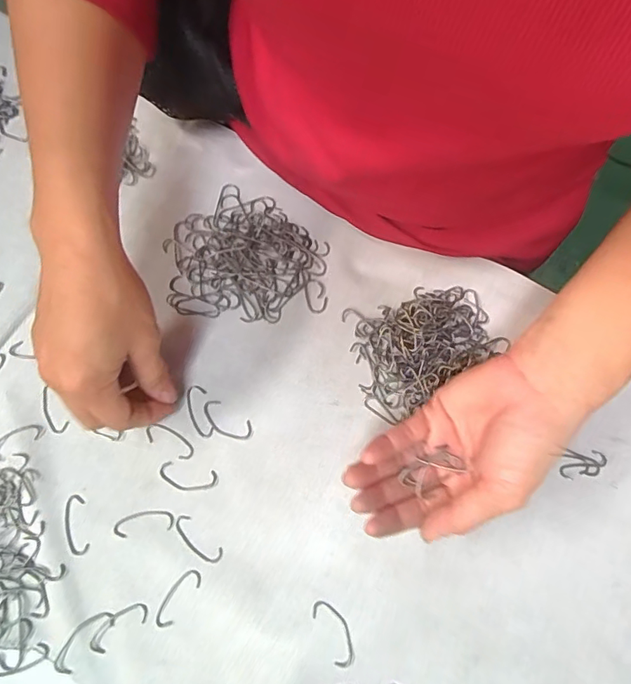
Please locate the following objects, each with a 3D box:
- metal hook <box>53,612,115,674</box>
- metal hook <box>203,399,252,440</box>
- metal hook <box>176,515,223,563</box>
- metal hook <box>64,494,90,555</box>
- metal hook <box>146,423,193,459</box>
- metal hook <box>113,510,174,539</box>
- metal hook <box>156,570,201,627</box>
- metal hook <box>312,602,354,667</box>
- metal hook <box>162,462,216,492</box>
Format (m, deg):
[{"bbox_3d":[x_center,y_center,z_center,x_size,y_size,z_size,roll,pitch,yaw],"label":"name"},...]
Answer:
[{"bbox_3d":[-0.143,0.181,0.291,0.014,0.004,0.042,34,76,10],"label":"metal hook"},{"bbox_3d":[-0.062,0.055,0.329,0.038,0.004,0.018,31,75,9],"label":"metal hook"},{"bbox_3d":[-0.076,0.127,0.307,0.037,0.004,0.012,41,77,11],"label":"metal hook"},{"bbox_3d":[-0.156,0.119,0.309,0.014,0.004,0.037,-14,73,-4],"label":"metal hook"},{"bbox_3d":[-0.100,0.067,0.326,0.036,0.004,0.014,26,75,8],"label":"metal hook"},{"bbox_3d":[-0.112,0.118,0.311,0.038,0.004,0.014,-10,73,-3],"label":"metal hook"},{"bbox_3d":[-0.086,0.159,0.296,0.013,0.004,0.037,35,76,10],"label":"metal hook"},{"bbox_3d":[0.012,0.176,0.289,0.016,0.004,0.039,-27,75,-8],"label":"metal hook"},{"bbox_3d":[-0.086,0.091,0.319,0.039,0.004,0.016,11,73,3],"label":"metal hook"}]

